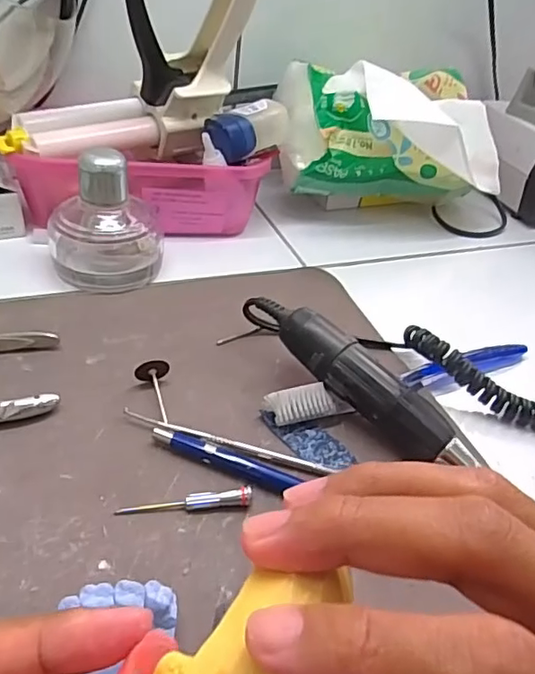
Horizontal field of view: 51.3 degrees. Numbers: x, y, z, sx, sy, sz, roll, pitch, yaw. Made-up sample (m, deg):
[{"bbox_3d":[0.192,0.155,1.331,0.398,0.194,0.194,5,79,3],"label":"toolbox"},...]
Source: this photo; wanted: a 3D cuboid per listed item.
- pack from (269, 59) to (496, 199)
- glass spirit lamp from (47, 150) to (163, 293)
[{"bbox_3d":[0.107,-0.184,0.494,0.197,0.094,0.146,4,38,-7],"label":"pack"},{"bbox_3d":[-0.105,-0.086,0.373,0.067,0.078,0.077,9,38,2],"label":"glass spirit lamp"}]

